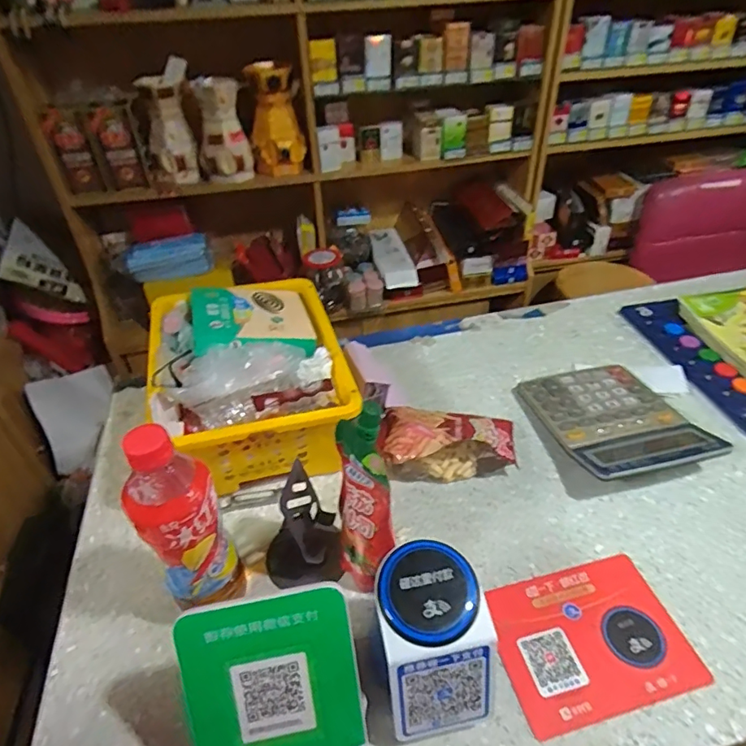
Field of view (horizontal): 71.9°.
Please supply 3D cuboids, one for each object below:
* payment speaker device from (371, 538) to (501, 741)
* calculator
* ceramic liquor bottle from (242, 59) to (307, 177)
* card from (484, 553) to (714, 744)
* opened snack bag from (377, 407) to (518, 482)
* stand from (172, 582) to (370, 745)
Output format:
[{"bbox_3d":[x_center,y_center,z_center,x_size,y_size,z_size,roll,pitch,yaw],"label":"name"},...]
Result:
[{"bbox_3d":[0.041,0.204,0.389,0.085,0.124,0.096,-9,40,-7],"label":"payment speaker device"},{"bbox_3d":[0.289,0.051,0.617,0.155,0.043,0.194,-10,41,-9],"label":"calculator"},{"bbox_3d":[-0.229,-0.597,1.223,0.122,0.224,0.093,-6,40,-4],"label":"ceramic liquor bottle"},{"bbox_3d":[0.187,0.228,0.447,0.158,0.005,0.120,-11,40,-11],"label":"card"},{"bbox_3d":[0.083,0.074,0.597,0.163,0.051,0.100,3,40,7],"label":"opened snack bag"},{"bbox_3d":[-0.066,0.226,0.353,0.114,0.145,0.086,-9,40,-8],"label":"stand"}]

